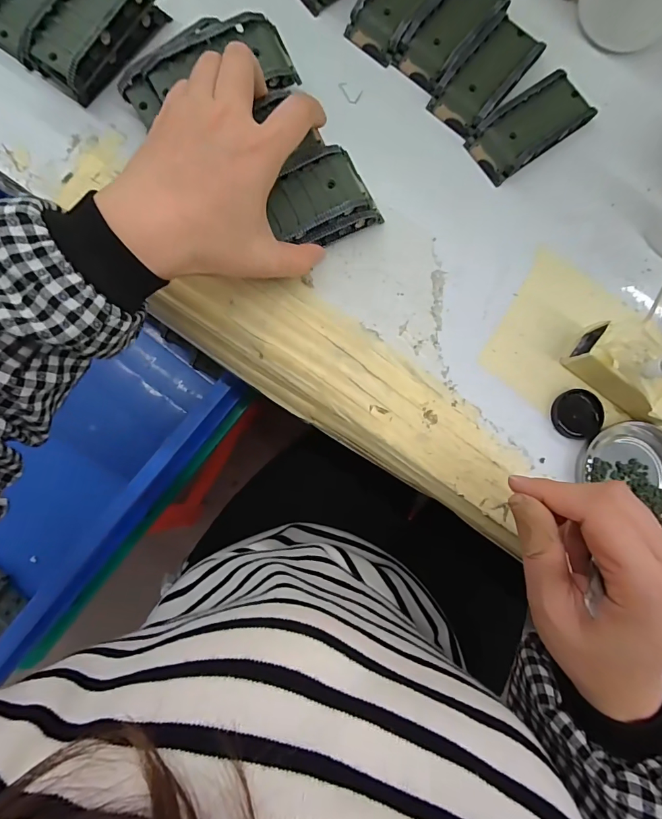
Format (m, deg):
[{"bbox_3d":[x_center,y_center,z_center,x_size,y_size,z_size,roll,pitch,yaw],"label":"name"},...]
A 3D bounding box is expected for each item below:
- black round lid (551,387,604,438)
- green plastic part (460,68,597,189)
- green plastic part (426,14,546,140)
[{"bbox_3d":[0.179,0.003,0.296,0.035,0.006,0.035,0,84,-3],"label":"black round lid"},{"bbox_3d":[0.154,-0.217,0.311,0.095,0.016,0.044,-37,87,-6],"label":"green plastic part"},{"bbox_3d":[0.122,-0.257,0.314,0.044,0.019,0.090,38,83,1],"label":"green plastic part"}]

